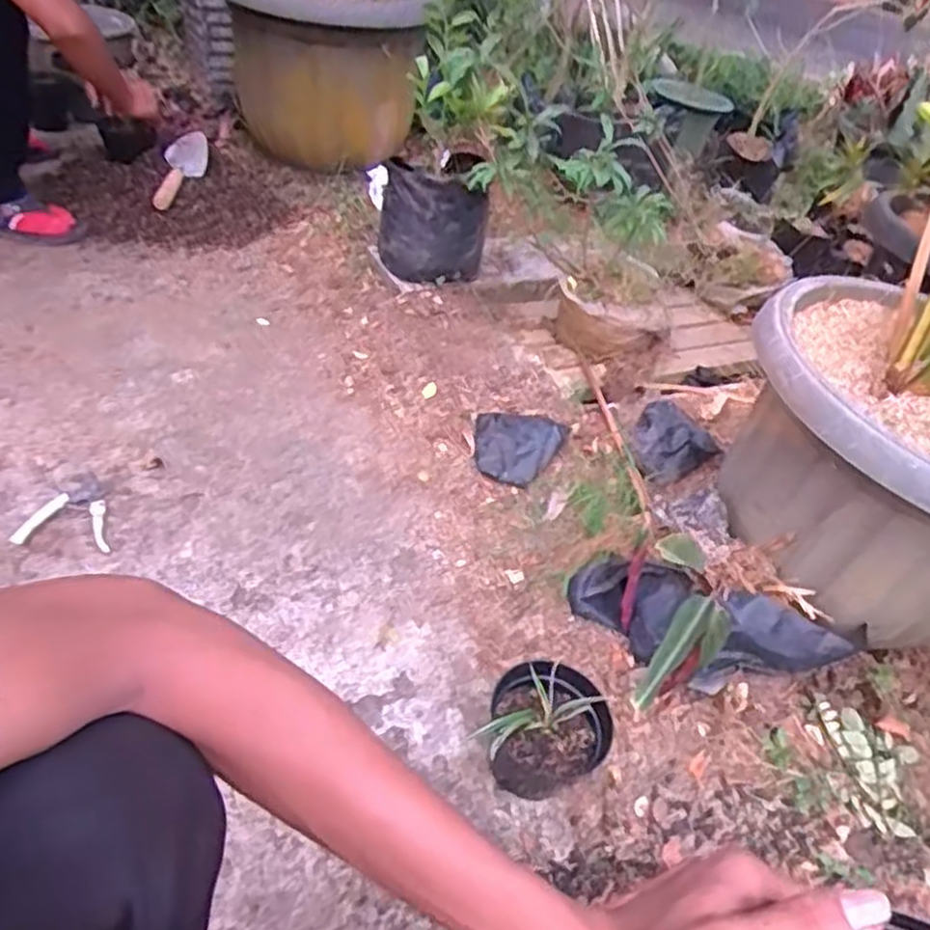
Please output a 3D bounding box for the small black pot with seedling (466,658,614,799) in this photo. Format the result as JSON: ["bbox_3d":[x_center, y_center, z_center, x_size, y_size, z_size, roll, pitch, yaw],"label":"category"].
[{"bbox_3d":[0.078,0.282,0.821,0.134,0.114,0.110,11,39,-4],"label":"small black pot with seedling"}]

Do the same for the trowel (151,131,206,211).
[{"bbox_3d":[-0.655,-0.669,1.748,0.090,0.058,0.238,12,65,7],"label":"trowel"}]

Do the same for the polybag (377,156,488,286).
[{"bbox_3d":[-0.067,-0.498,1.610,0.225,0.249,0.178,9,39,-7],"label":"polybag"}]

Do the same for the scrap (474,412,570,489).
[{"bbox_3d":[0.096,-0.033,1.240,0.154,0.046,0.140,9,39,-6],"label":"scrap"}]

